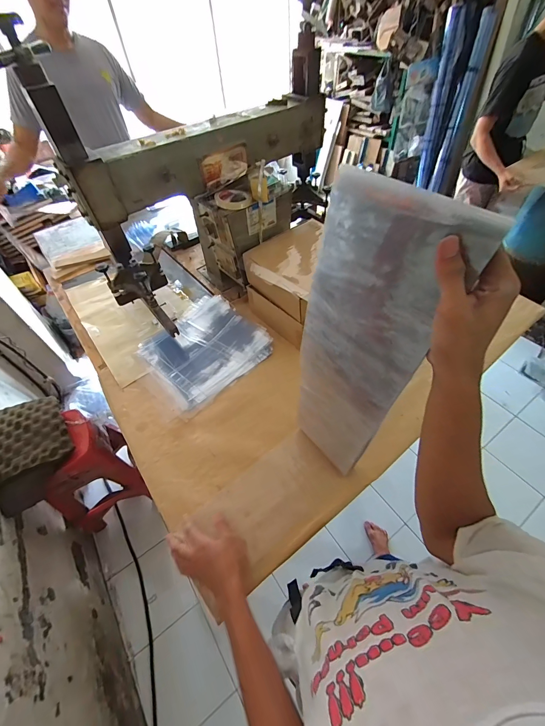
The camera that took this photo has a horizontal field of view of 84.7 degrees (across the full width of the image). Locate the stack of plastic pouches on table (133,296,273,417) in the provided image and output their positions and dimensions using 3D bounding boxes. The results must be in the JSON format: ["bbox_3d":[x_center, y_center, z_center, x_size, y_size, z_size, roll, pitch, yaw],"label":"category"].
[{"bbox_3d":[-0.206,-0.050,0.873,0.321,0.034,0.318,-39,59,-23],"label":"stack of plastic pouches on table"}]

